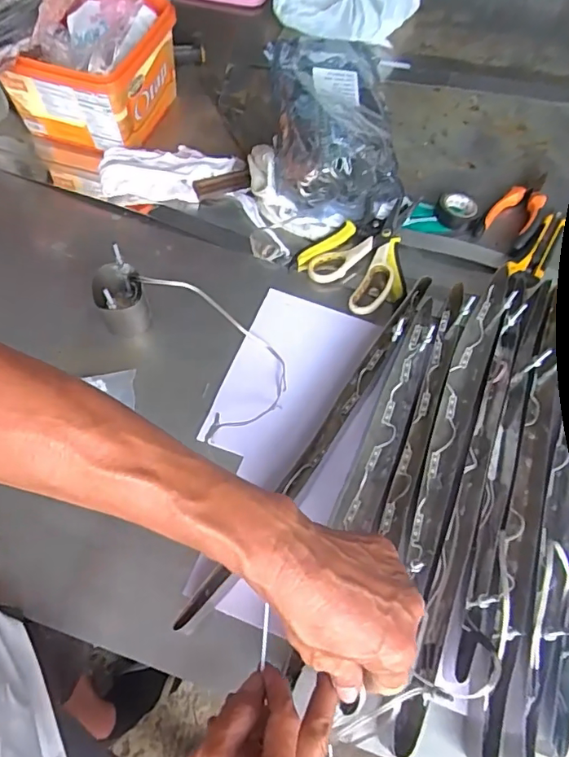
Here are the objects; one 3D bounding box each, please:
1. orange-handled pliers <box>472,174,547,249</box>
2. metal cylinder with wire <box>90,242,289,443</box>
[{"bbox_3d":[0.291,-0.211,0.637,0.058,0.019,0.118,33,67,15],"label":"orange-handled pliers"},{"bbox_3d":[-0.098,-0.052,0.524,0.112,0.073,0.229,-38,70,-23],"label":"metal cylinder with wire"}]

